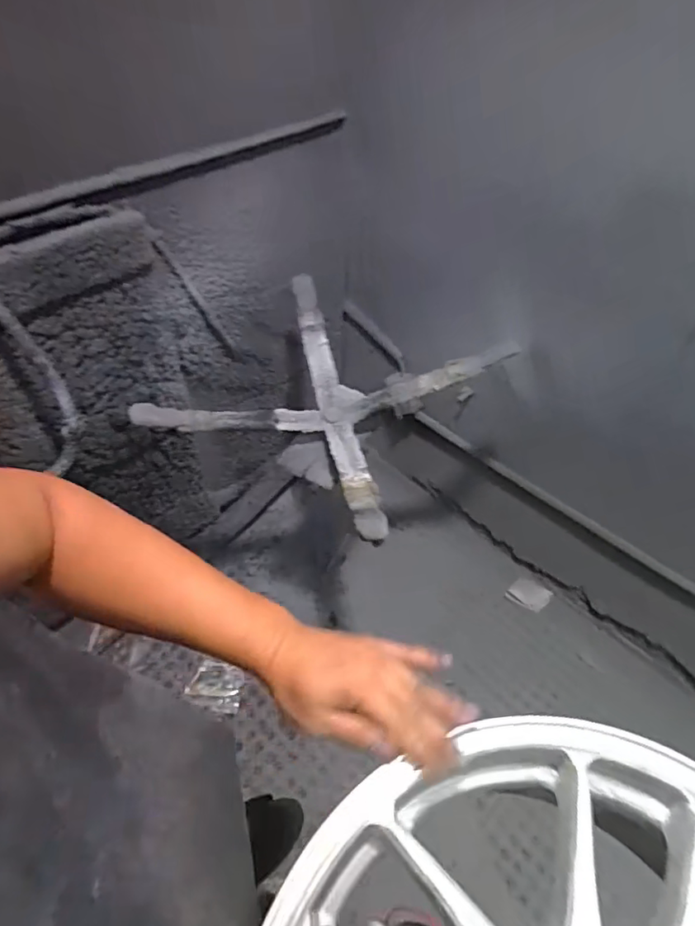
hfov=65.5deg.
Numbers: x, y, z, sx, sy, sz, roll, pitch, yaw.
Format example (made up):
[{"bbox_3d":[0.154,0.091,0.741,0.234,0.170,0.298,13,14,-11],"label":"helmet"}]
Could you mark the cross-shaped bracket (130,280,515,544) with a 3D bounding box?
[{"bbox_3d":[-0.025,-0.122,1.023,0.494,0.126,0.530,28,53,21],"label":"cross-shaped bracket"}]

